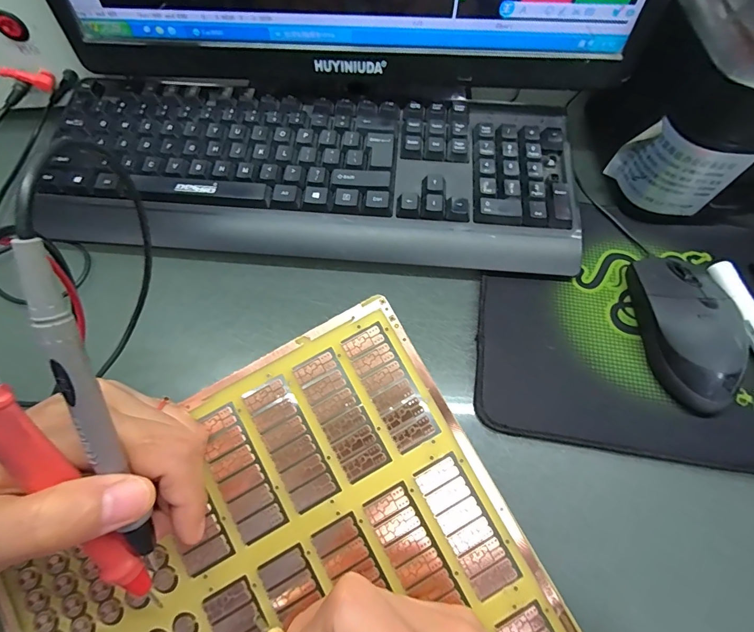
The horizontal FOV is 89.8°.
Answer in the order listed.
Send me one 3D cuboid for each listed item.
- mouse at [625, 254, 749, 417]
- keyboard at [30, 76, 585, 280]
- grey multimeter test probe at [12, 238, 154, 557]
[{"bbox_3d":[0.212,0.009,0.260,0.049,0.036,0.113,2,72,1],"label":"mouse"},{"bbox_3d":[-0.050,-0.119,0.315,0.418,0.026,0.151,4,70,1],"label":"keyboard"},{"bbox_3d":[-0.098,0.040,0.131,0.007,0.011,0.132,1,115,-1],"label":"grey multimeter test probe"}]

